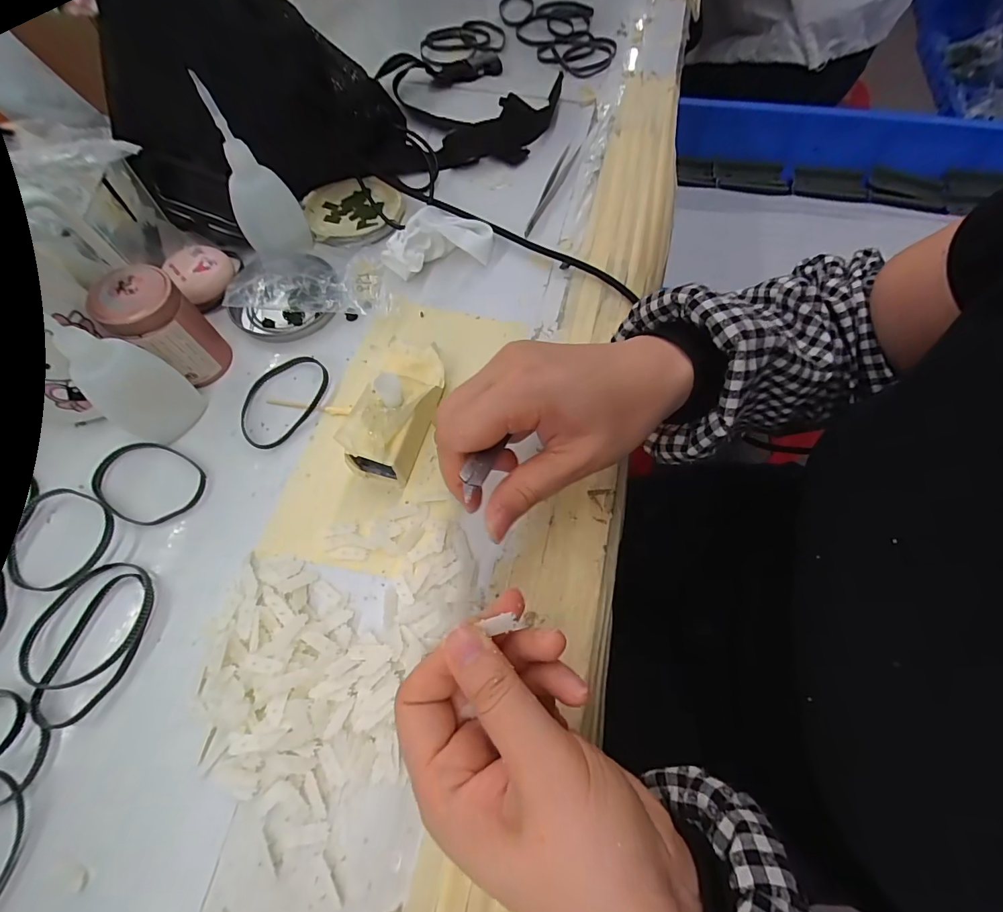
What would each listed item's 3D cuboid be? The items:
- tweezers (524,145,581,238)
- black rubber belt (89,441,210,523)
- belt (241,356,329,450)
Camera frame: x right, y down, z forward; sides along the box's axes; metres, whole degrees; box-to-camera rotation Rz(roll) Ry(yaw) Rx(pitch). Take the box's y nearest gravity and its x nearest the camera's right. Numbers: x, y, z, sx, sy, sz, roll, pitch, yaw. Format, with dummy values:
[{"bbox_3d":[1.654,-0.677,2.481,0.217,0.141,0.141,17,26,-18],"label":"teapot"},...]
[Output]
[{"bbox_3d":[0.043,-0.231,0.377,0.013,0.006,0.128,18,67,10],"label":"tweezers"},{"bbox_3d":[-0.214,0.016,0.264,0.061,0.008,0.048,27,69,13],"label":"black rubber belt"},{"bbox_3d":[-0.146,-0.040,0.290,0.049,0.009,0.071,30,69,14],"label":"belt"}]

